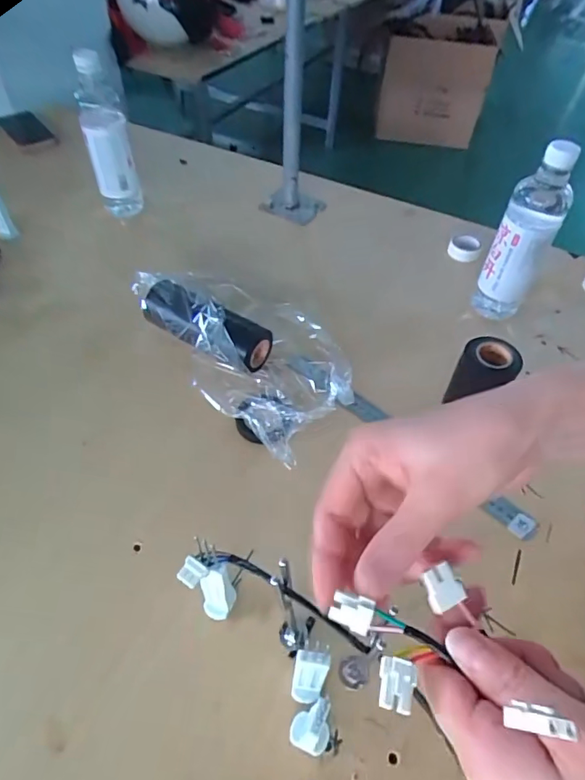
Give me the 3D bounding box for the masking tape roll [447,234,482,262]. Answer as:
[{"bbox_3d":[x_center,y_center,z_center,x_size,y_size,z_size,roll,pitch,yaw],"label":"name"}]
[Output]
[{"bbox_3d":[0.267,-0.220,0.769,0.047,0.025,0.047,2,50,-2],"label":"masking tape roll"}]

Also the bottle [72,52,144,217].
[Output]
[{"bbox_3d":[-0.280,-0.365,0.762,0.063,0.248,0.057,-10,52,-12],"label":"bottle"}]

